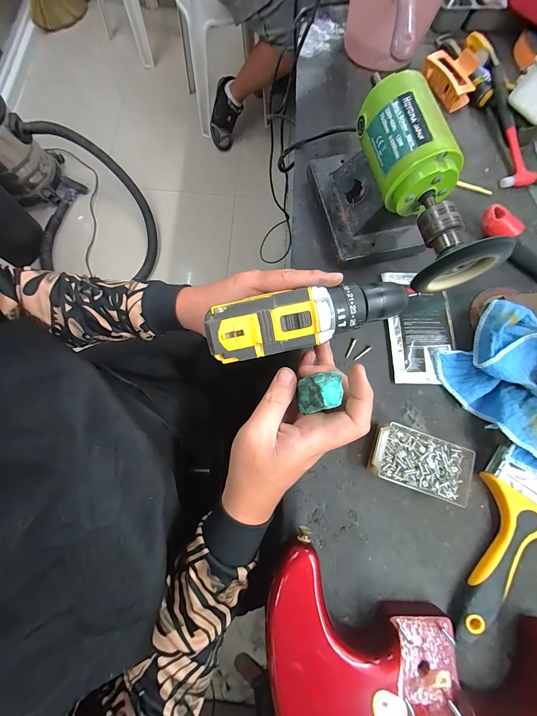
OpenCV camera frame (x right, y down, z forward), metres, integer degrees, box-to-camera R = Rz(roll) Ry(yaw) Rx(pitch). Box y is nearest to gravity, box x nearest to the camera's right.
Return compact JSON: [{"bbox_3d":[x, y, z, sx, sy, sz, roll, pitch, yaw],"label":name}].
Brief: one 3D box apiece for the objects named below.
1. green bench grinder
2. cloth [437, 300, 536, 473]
[{"bbox_3d":[0.130,-0.172,0.299,0.105,0.117,0.221,-12,78,-4],"label":"green bench grinder"},{"bbox_3d":[0.261,0.026,0.299,0.103,0.046,0.165,-25,79,-7],"label":"cloth"}]

